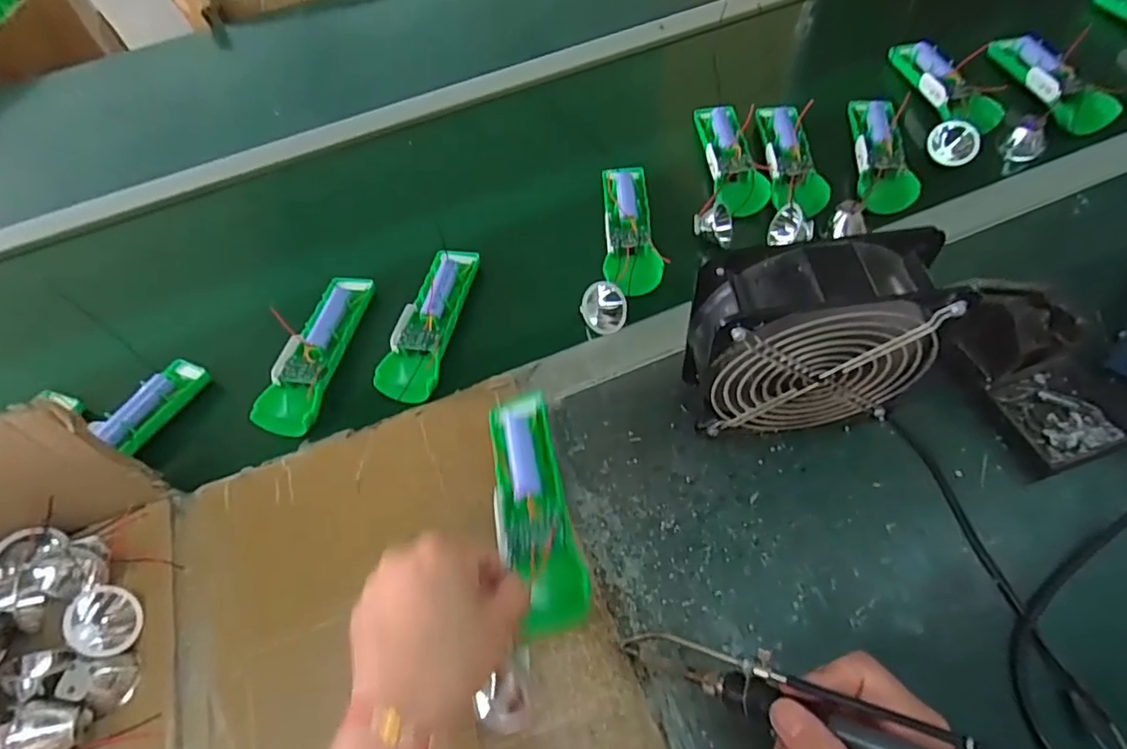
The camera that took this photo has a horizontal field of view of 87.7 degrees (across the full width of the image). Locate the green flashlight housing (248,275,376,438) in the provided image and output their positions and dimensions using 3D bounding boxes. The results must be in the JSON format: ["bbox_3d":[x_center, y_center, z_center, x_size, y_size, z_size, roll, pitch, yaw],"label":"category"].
[{"bbox_3d":[-0.212,-0.022,0.499,0.049,0.031,0.151,9,59,11],"label":"green flashlight housing"}]

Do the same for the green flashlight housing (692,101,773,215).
[{"bbox_3d":[0.161,-0.211,0.566,0.044,0.031,0.141,-6,57,2],"label":"green flashlight housing"}]

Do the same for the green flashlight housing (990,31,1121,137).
[{"bbox_3d":[0.431,-0.263,0.523,0.017,0.037,0.152,-10,57,-1],"label":"green flashlight housing"}]

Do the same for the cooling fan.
[{"bbox_3d":[0.155,-0.017,0.393,0.147,0.153,0.060,-4,57,3],"label":"cooling fan"}]

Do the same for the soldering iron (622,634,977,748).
[{"bbox_3d":[0.121,0.166,0.289,0.205,0.015,0.023,7,56,36],"label":"soldering iron"}]

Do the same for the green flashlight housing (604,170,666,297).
[{"bbox_3d":[0.059,-0.134,0.538,0.049,0.023,0.144,-6,57,2],"label":"green flashlight housing"}]

